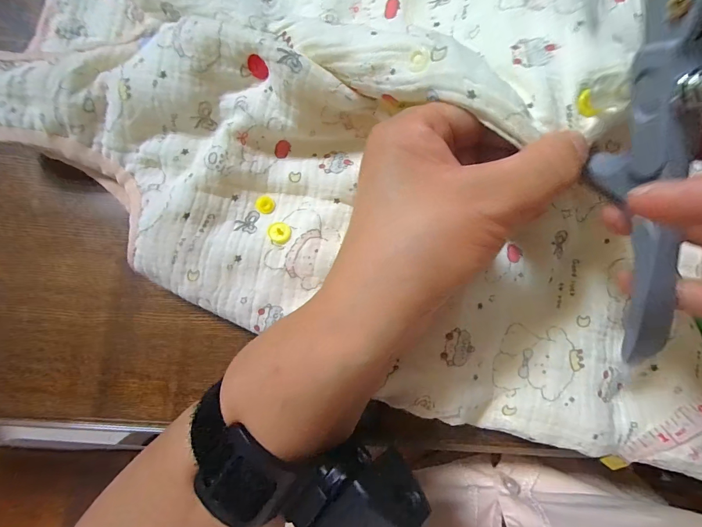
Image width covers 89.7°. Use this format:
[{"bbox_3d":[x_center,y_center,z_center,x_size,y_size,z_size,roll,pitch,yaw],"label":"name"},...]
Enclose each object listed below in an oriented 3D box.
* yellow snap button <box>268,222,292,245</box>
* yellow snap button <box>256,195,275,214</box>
[{"bbox_3d":[-0.040,-0.017,0.195,0.013,0.004,0.013,0,76,-1],"label":"yellow snap button"},{"bbox_3d":[-0.050,-0.034,0.203,0.011,0.004,0.010,-4,76,-2],"label":"yellow snap button"}]

